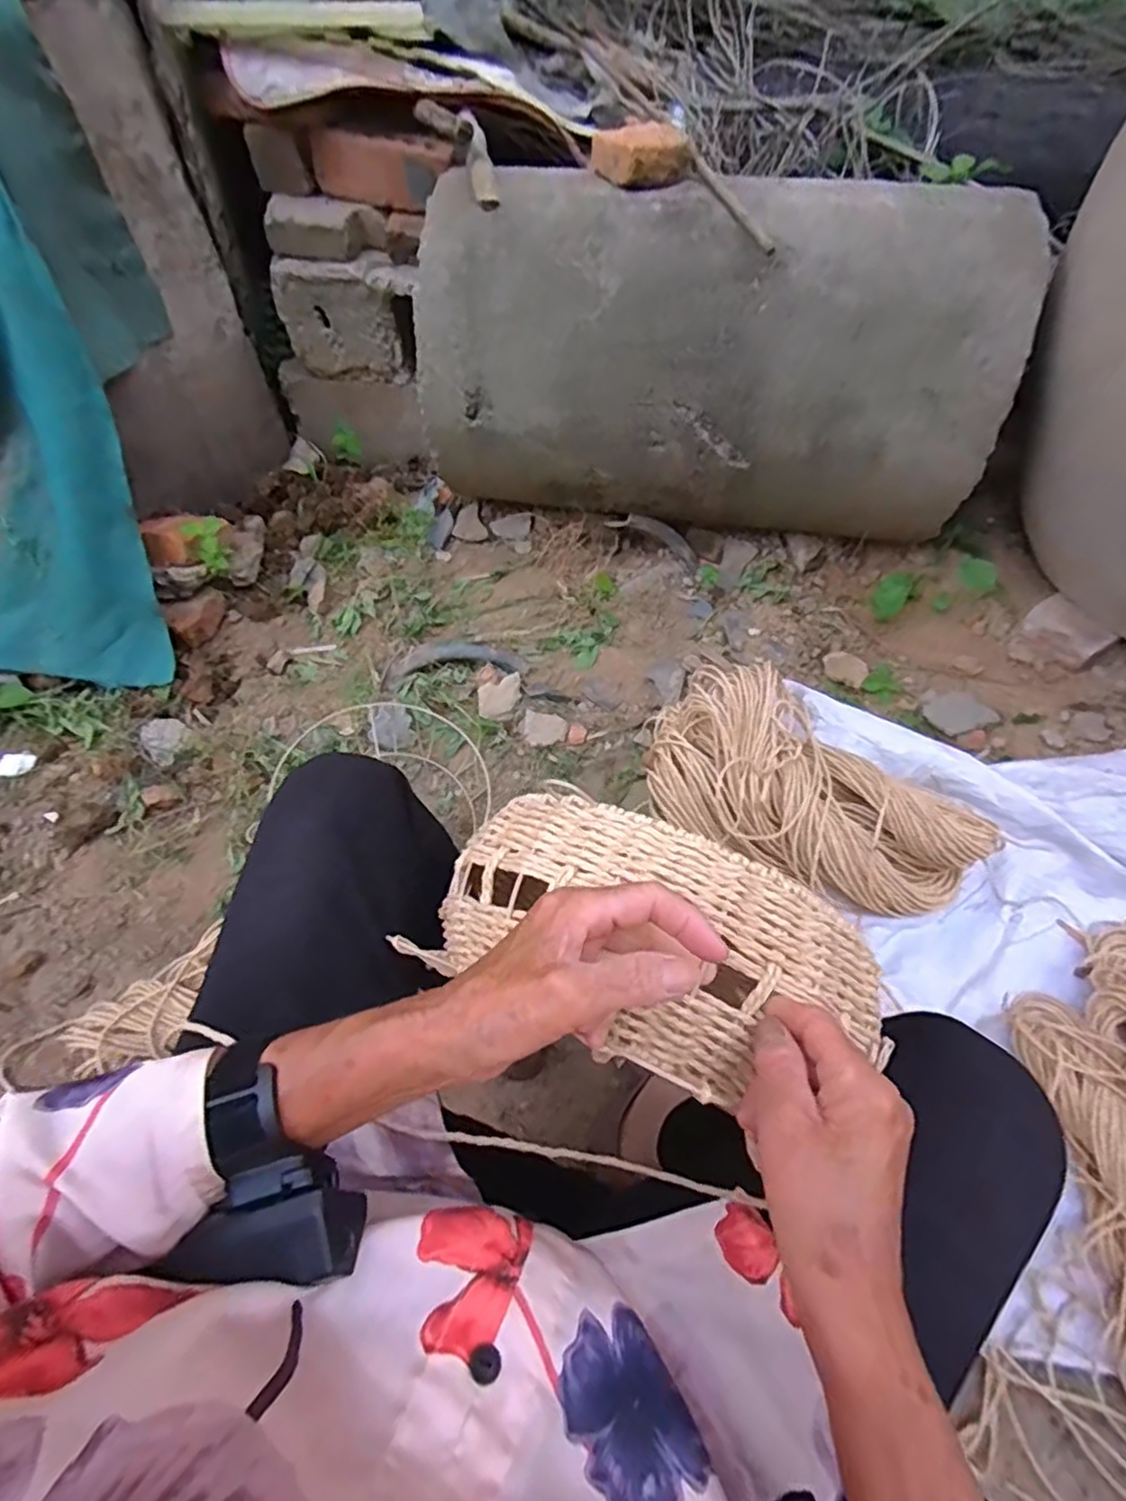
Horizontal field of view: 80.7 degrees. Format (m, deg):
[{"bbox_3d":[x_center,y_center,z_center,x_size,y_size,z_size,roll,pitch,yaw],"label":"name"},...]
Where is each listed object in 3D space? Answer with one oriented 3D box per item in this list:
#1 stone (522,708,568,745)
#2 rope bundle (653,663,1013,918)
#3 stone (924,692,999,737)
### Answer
[{"bbox_3d":[-0.028,-0.032,1.047,0.067,0.018,0.055,6,61,2],"label":"stone"},{"bbox_3d":[0.340,0.054,0.894,0.456,0.138,0.243,18,55,12],"label":"rope bundle"},{"bbox_3d":[0.645,-0.062,1.084,0.103,0.016,0.082,-17,50,-7],"label":"stone"}]

